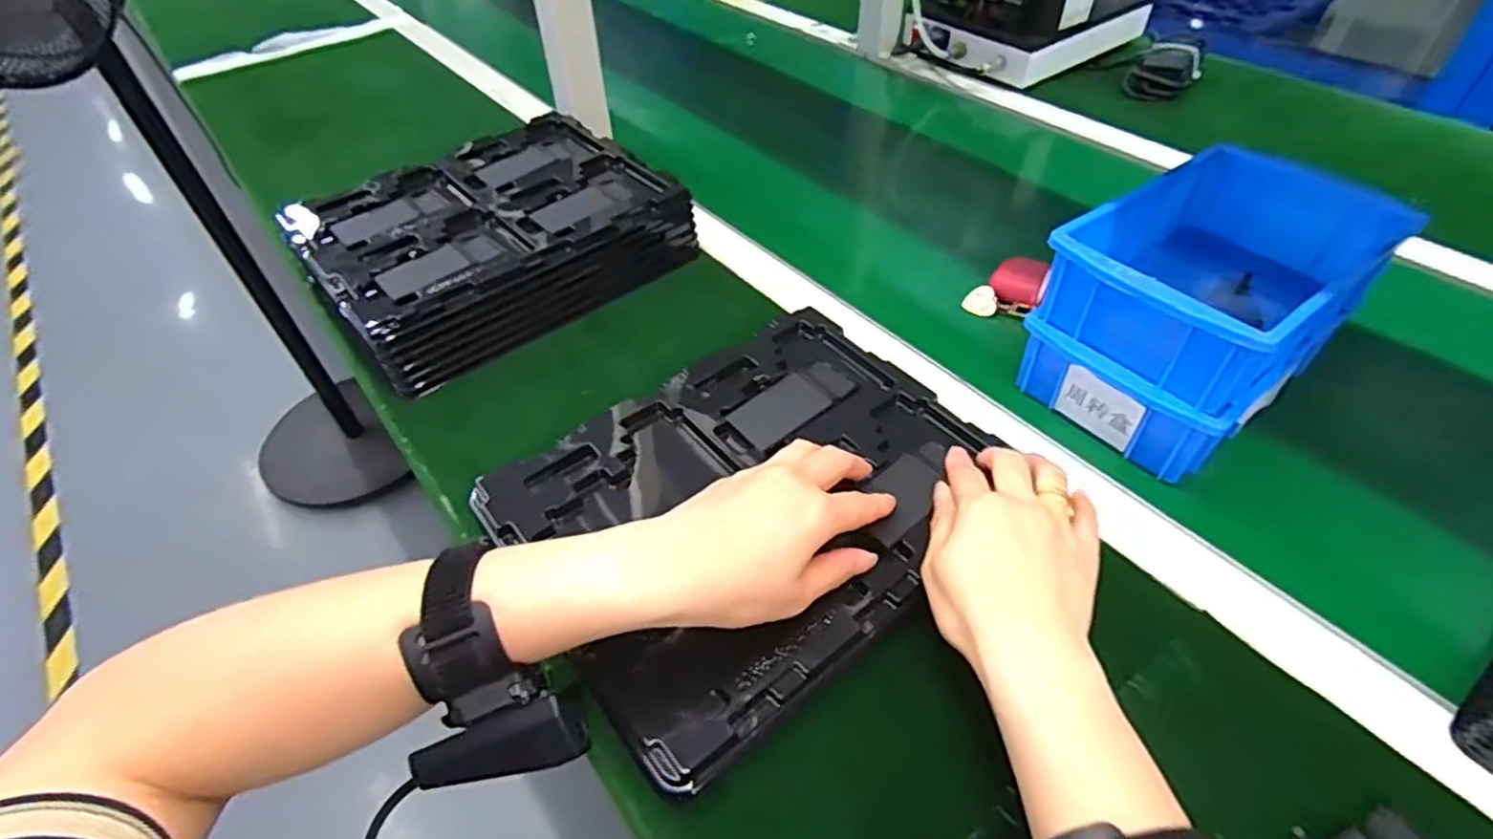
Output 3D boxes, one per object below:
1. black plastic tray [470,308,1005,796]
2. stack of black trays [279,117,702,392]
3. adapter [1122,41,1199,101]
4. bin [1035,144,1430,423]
[{"bbox_3d":[0.008,0.041,0.421,0.271,0.028,0.216,-30,58,-25],"label":"black plastic tray"},{"bbox_3d":[-0.213,-0.160,0.602,0.280,0.059,0.207,-32,53,-26],"label":"stack of black trays"},{"bbox_3d":[0.513,-0.426,0.873,0.071,0.043,0.082,28,53,26],"label":"adapter"},{"bbox_3d":[0.305,-0.096,0.458,0.205,0.066,0.133,-28,51,-23],"label":"bin"}]

